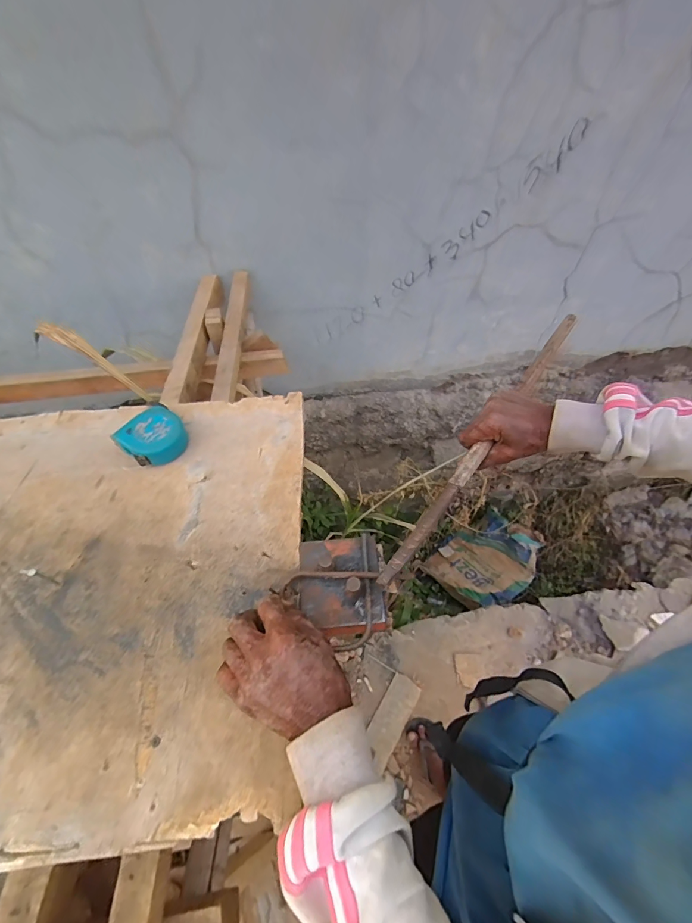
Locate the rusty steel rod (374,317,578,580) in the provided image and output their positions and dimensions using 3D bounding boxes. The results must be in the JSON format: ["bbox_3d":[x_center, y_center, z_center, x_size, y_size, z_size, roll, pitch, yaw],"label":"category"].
[{"bbox_3d":[0.212,-0.059,0.512,0.020,0.017,0.563,32,59,20],"label":"rusty steel rod"}]

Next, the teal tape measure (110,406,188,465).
[{"bbox_3d":[-0.263,-0.034,0.522,0.078,0.038,0.082,31,61,20],"label":"teal tape measure"}]

